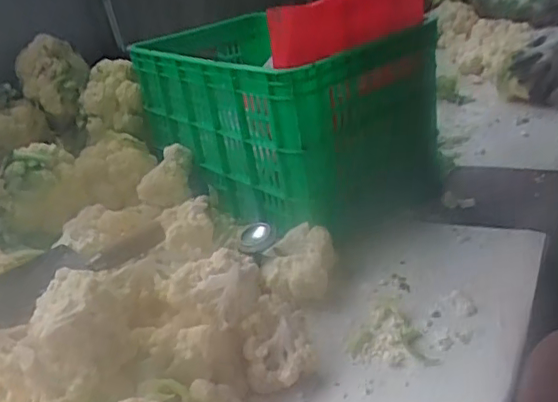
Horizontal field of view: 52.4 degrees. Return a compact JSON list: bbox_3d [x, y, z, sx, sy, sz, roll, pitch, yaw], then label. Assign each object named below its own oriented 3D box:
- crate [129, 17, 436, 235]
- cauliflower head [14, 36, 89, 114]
[{"bbox_3d":[-0.009,-0.184,1.094,0.347,0.276,0.566,-28,33,-31],"label":"crate"},{"bbox_3d":[-0.465,-0.261,1.179,0.119,0.138,0.093,-4,27,16],"label":"cauliflower head"}]

